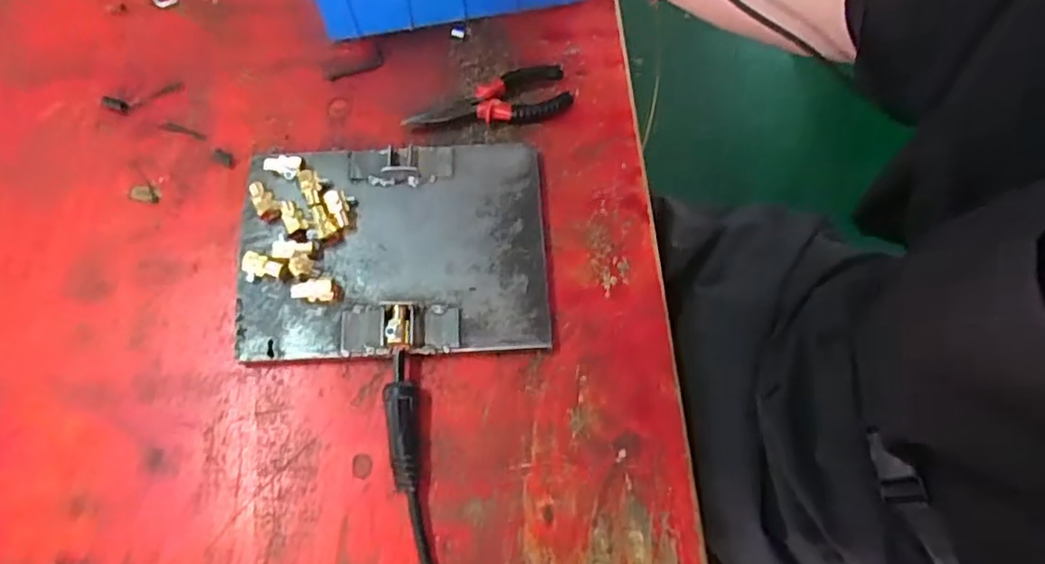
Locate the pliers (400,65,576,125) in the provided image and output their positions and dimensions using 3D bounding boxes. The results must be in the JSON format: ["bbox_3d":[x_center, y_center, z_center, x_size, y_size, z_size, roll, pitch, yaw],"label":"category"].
[{"bbox_3d":[-0.031,-0.170,0.586,0.157,0.026,0.052,-18,71,-9],"label":"pliers"}]

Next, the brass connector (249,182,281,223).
[{"bbox_3d":[-0.223,-0.070,0.525,0.020,0.013,0.037,-30,89,-13],"label":"brass connector"}]

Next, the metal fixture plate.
[{"bbox_3d":[-0.107,-0.031,0.529,0.251,0.031,0.192,-2,69,-3],"label":"metal fixture plate"}]

